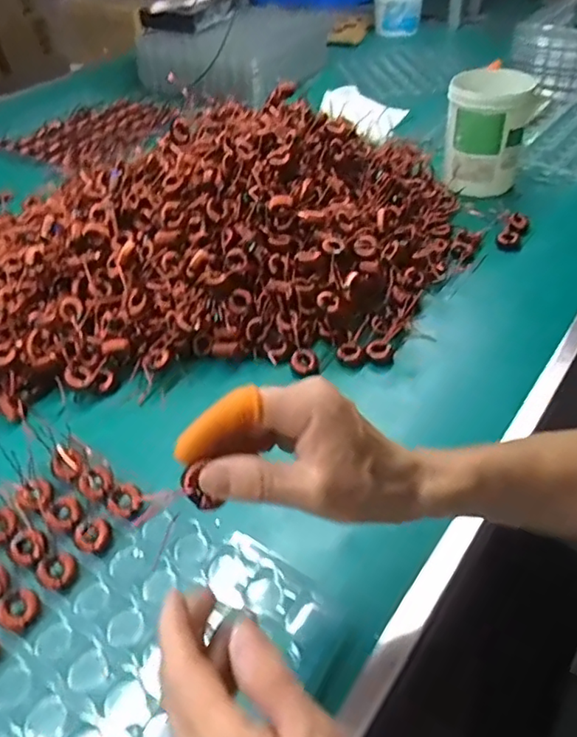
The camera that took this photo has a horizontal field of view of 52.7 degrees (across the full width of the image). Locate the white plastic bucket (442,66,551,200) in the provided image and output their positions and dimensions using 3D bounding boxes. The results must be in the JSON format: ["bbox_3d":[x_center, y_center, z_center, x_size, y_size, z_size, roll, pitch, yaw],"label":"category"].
[{"bbox_3d":[0.276,-0.333,0.826,0.110,0.147,0.131,5,44,8],"label":"white plastic bucket"}]

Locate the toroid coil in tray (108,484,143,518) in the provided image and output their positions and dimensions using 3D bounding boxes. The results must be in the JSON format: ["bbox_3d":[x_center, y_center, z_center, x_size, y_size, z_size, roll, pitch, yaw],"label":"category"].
[{"bbox_3d":[-0.129,0.104,0.460,0.025,0.008,0.025,-39,73,-15],"label":"toroid coil in tray"}]

